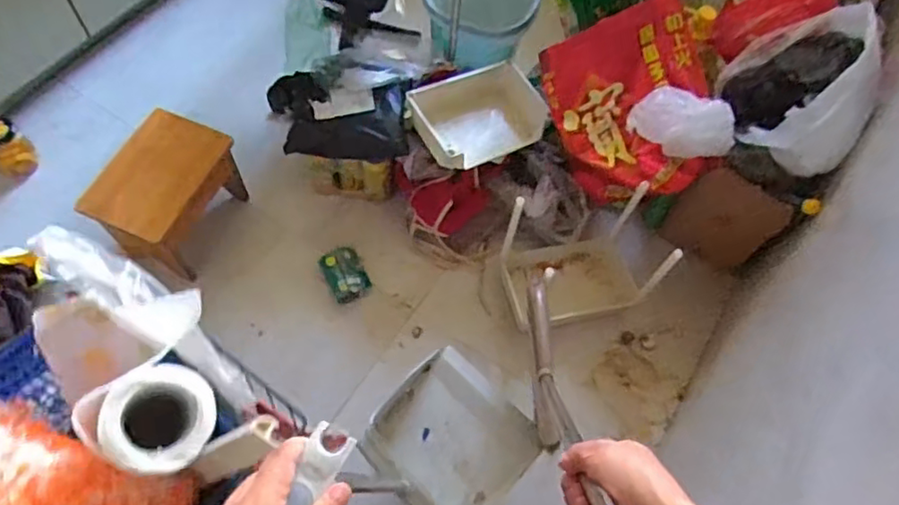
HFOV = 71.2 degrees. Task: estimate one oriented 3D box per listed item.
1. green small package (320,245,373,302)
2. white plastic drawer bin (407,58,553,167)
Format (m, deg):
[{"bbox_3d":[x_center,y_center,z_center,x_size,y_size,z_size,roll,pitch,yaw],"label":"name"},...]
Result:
[{"bbox_3d":[-0.239,0.047,1.436,0.087,0.022,0.120,-27,68,-11],"label":"green small package"},{"bbox_3d":[0.072,-0.314,1.423,0.307,0.115,0.222,-19,74,-26],"label":"white plastic drawer bin"}]

